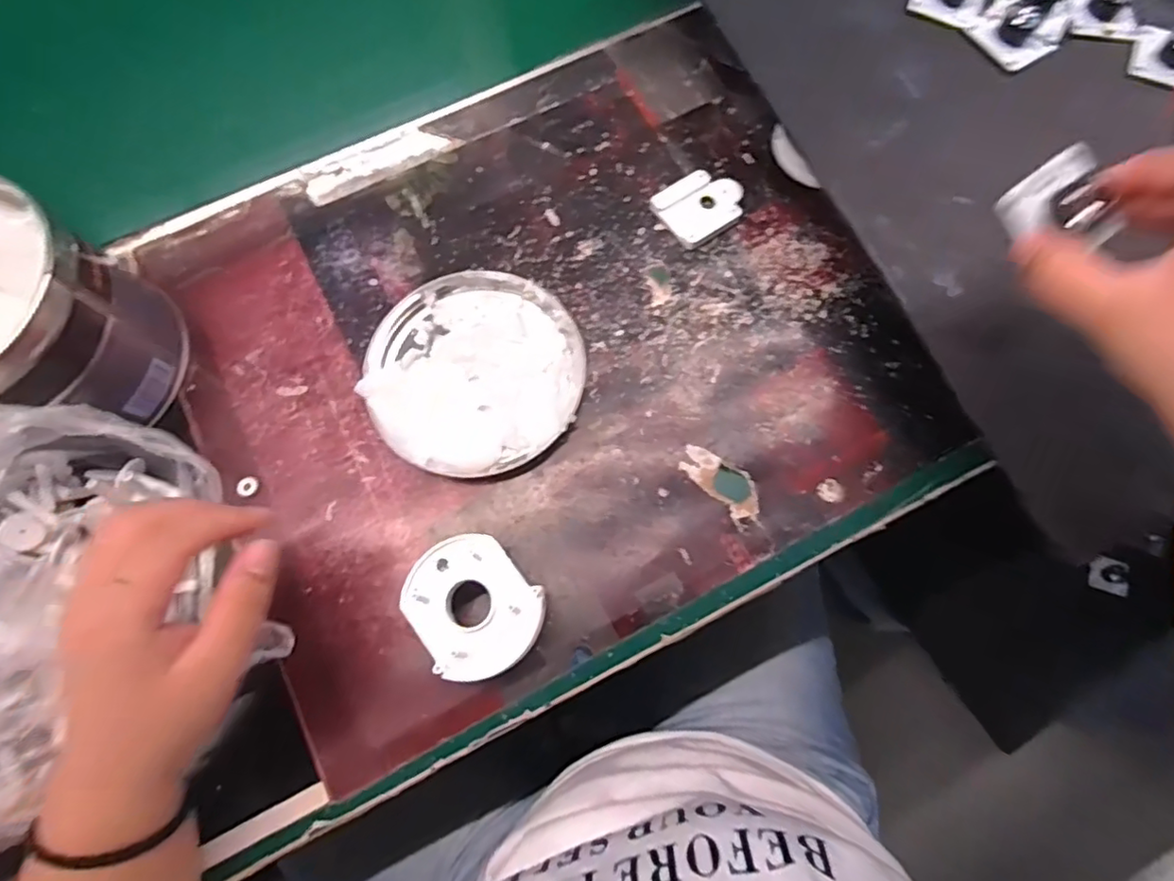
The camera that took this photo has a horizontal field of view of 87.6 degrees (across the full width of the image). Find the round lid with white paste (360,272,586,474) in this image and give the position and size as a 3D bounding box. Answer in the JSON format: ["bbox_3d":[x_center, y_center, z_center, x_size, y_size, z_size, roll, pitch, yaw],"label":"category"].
[{"bbox_3d":[-0.068,-0.044,0.371,0.124,0.015,0.130,0,74,1],"label":"round lid with white paste"}]

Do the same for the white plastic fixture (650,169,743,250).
[{"bbox_3d":[0.076,-0.155,0.405,0.056,0.009,0.045,-36,76,-9],"label":"white plastic fixture"}]

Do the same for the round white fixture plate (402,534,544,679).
[{"bbox_3d":[-0.059,0.088,0.324,0.071,0.031,0.060,43,78,12],"label":"round white fixture plate"}]

